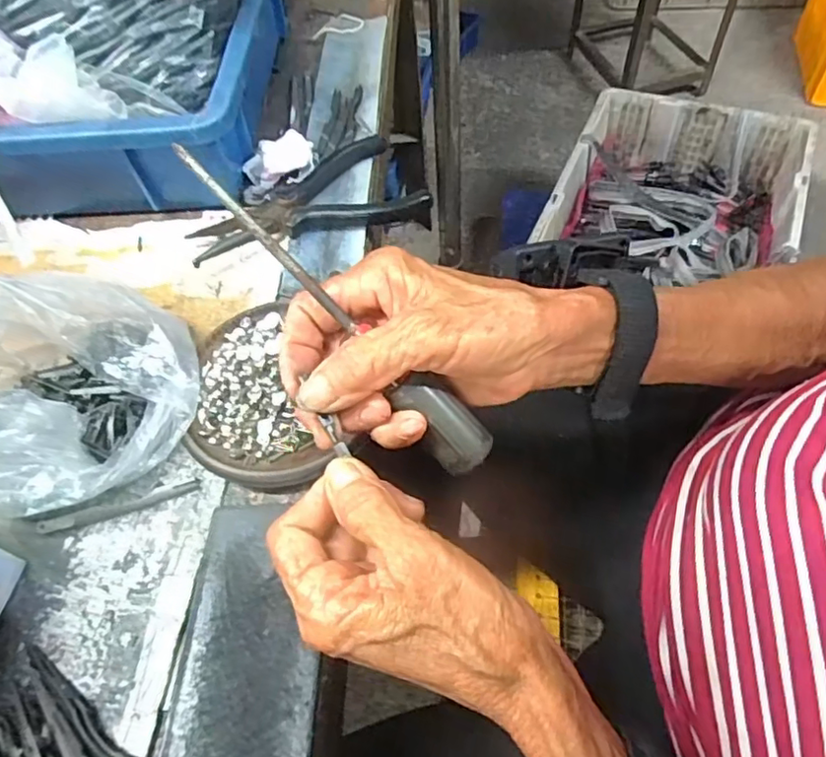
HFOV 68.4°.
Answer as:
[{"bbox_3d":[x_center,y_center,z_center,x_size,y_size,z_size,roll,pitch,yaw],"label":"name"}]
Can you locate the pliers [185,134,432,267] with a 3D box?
[{"bbox_3d":[-0.073,-0.124,0.412,0.152,0.018,0.086,-13,56,-3],"label":"pliers"}]

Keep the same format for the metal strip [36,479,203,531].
[{"bbox_3d":[-0.146,0.064,0.303,0.080,0.004,0.007,-16,56,-5],"label":"metal strip"}]

